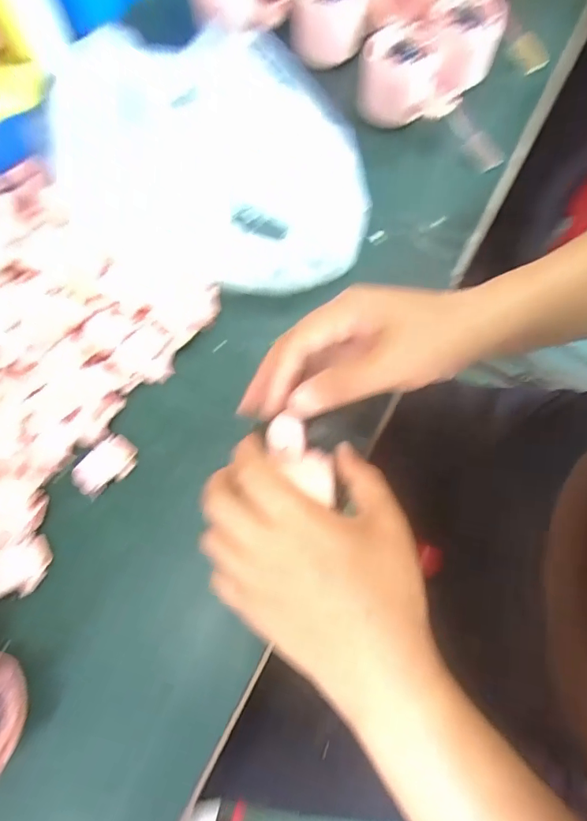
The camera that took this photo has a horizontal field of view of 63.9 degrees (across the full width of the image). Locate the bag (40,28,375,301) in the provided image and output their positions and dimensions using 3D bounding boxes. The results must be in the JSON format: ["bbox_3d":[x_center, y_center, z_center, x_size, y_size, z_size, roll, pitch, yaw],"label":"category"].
[{"bbox_3d":[-0.058,-0.189,0.359,0.227,0.080,0.197,-2,71,-1],"label":"bag"}]

